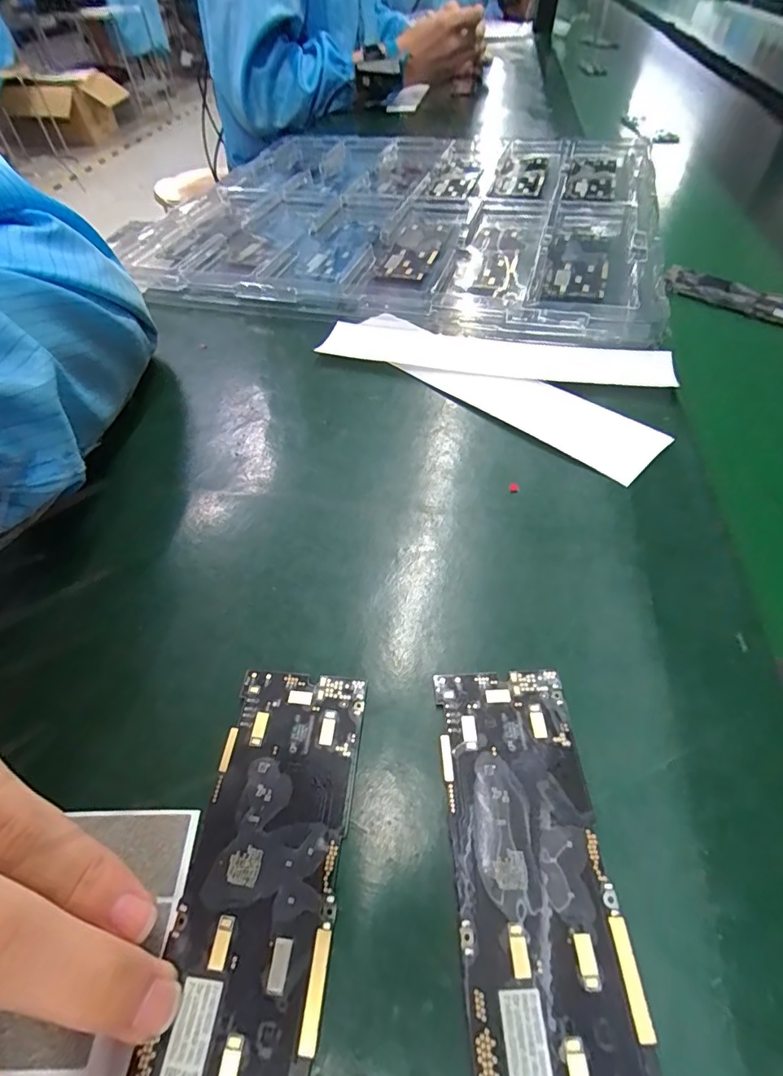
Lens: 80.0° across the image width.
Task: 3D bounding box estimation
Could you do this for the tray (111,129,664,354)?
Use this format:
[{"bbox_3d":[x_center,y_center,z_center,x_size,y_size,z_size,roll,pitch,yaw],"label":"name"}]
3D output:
[{"bbox_3d":[0.003,-0.325,0.460,0.465,0.039,0.446,13,54,13],"label":"tray"}]

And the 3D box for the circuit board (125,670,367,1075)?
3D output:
[{"bbox_3d":[-0.038,0.101,0.135,0.044,0.004,0.122,2,52,5],"label":"circuit board"}]

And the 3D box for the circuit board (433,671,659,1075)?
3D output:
[{"bbox_3d":[0.041,0.099,0.133,0.043,0.004,0.123,-3,52,0],"label":"circuit board"}]

